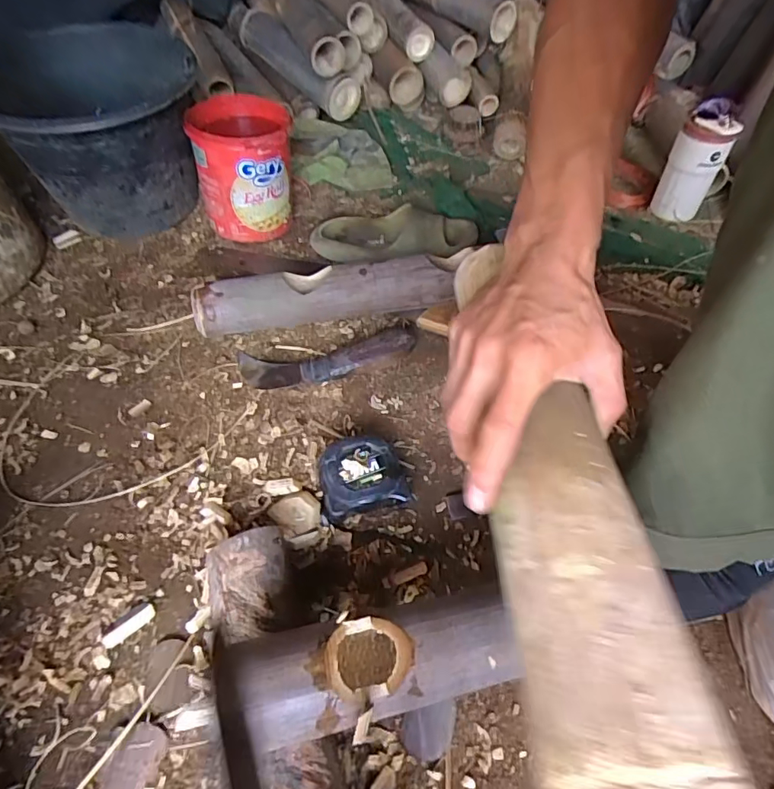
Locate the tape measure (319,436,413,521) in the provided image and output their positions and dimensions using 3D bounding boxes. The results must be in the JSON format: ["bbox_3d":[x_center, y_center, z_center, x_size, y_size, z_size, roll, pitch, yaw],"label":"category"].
[{"bbox_3d":[-0.027,0.088,0.518,0.082,0.046,0.076,-14,55,-14],"label":"tape measure"}]

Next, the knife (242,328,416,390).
[{"bbox_3d":[-0.073,-0.049,0.622,0.219,0.040,0.070,-8,55,-9],"label":"knife"}]

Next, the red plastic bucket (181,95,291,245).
[{"bbox_3d":[-0.211,-0.333,0.748,0.128,0.163,0.137,2,54,-2],"label":"red plastic bucket"}]

